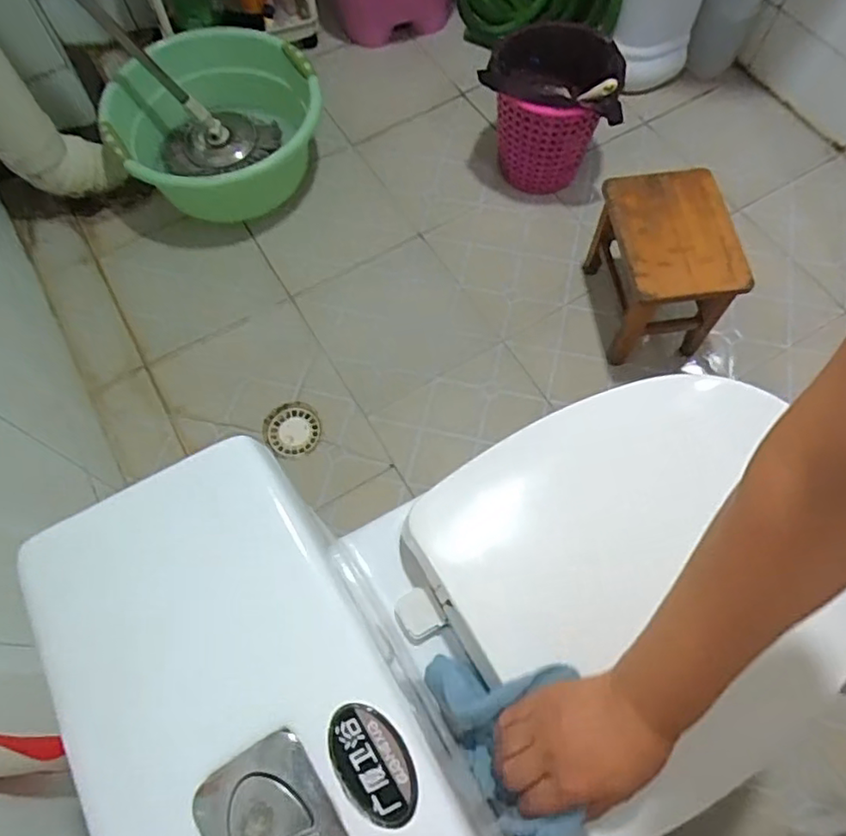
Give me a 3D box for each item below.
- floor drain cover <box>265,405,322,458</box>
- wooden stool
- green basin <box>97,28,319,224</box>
[{"bbox_3d":[-0.229,0.024,1.072,0.094,0.011,0.088,6,67,2],"label":"floor drain cover"},{"bbox_3d":[0.405,-0.253,1.048,0.191,0.220,0.247,-6,65,-3],"label":"wooden stool"},{"bbox_3d":[-0.412,-0.584,1.219,0.393,0.192,0.388,0,65,0],"label":"green basin"}]

